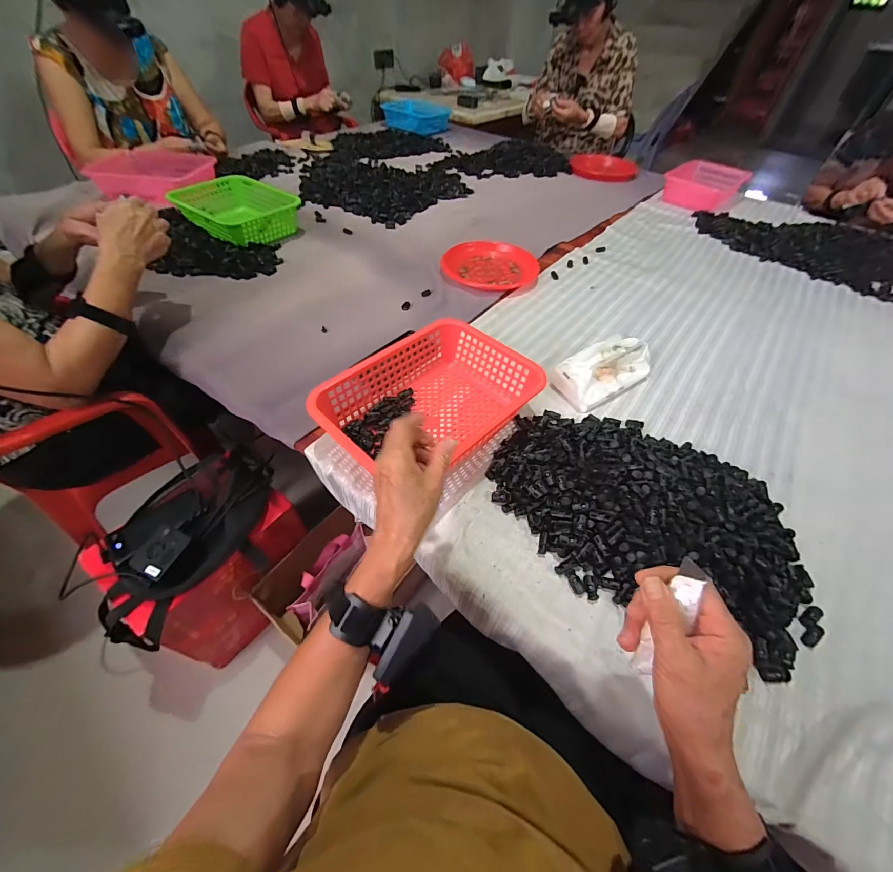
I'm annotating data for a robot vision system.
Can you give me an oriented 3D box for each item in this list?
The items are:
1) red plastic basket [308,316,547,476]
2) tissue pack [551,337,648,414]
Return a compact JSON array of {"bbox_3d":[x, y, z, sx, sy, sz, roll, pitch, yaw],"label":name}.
[{"bbox_3d":[-0.025,-0.044,0.576,0.297,0.092,0.212,-38,62,-26],"label":"red plastic basket"},{"bbox_3d":[0.268,-0.117,0.656,0.172,0.073,0.092,-28,58,-21],"label":"tissue pack"}]

